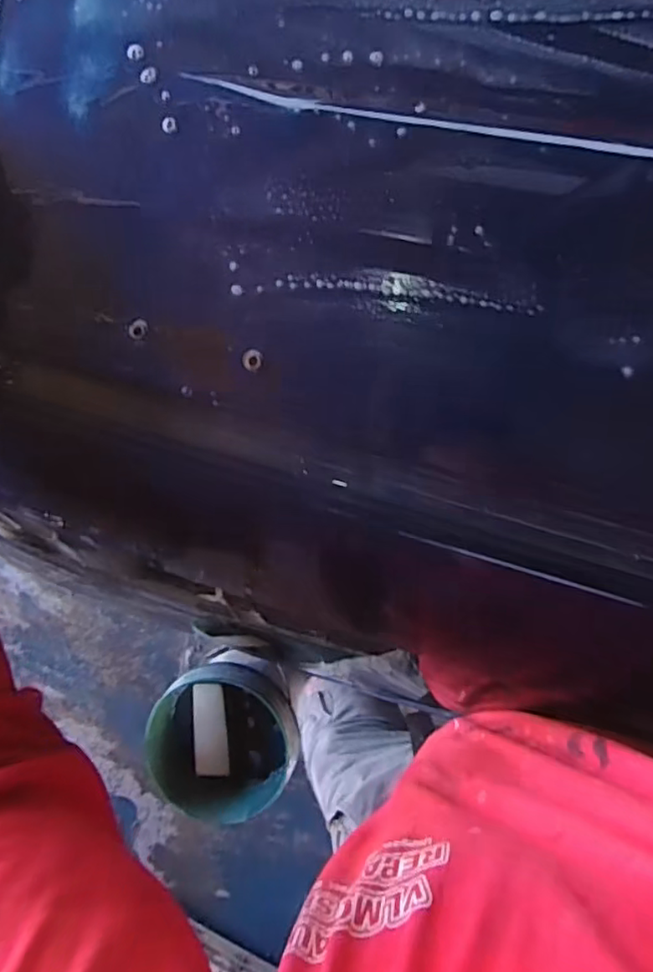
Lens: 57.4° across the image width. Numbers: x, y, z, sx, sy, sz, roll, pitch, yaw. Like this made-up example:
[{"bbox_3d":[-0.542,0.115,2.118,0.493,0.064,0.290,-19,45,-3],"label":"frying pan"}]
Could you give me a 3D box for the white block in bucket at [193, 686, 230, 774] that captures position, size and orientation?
[{"bbox_3d":[-0.253,0.534,1.303,0.075,0.015,0.201,-4,90,8],"label":"white block in bucket"}]

